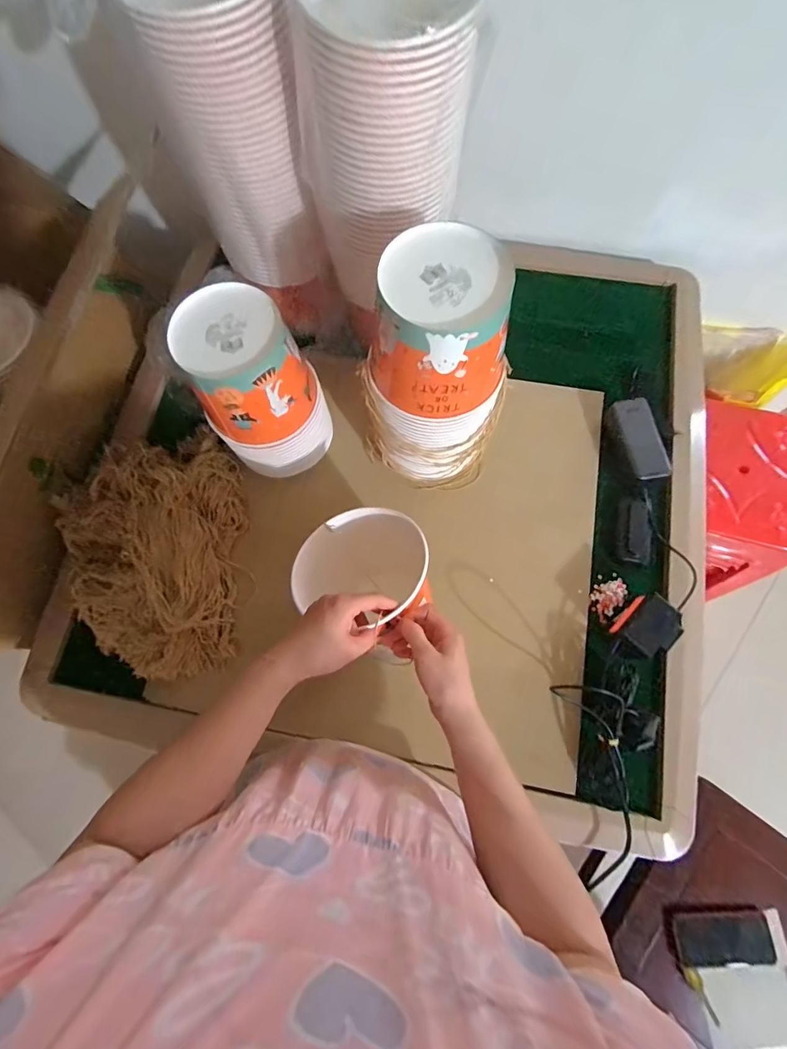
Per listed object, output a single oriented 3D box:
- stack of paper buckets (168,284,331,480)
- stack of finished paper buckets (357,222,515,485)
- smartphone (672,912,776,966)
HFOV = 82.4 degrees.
[{"bbox_3d":[-0.177,-0.179,0.616,0.149,0.226,0.142,-11,73,-2],"label":"stack of paper buckets"},{"bbox_3d":[0.057,-0.175,0.571,0.163,0.313,0.150,28,76,9],"label":"stack of finished paper buckets"},{"bbox_3d":[0.572,0.717,0.777,0.154,0.015,0.075,-8,76,8],"label":"smartphone"}]

